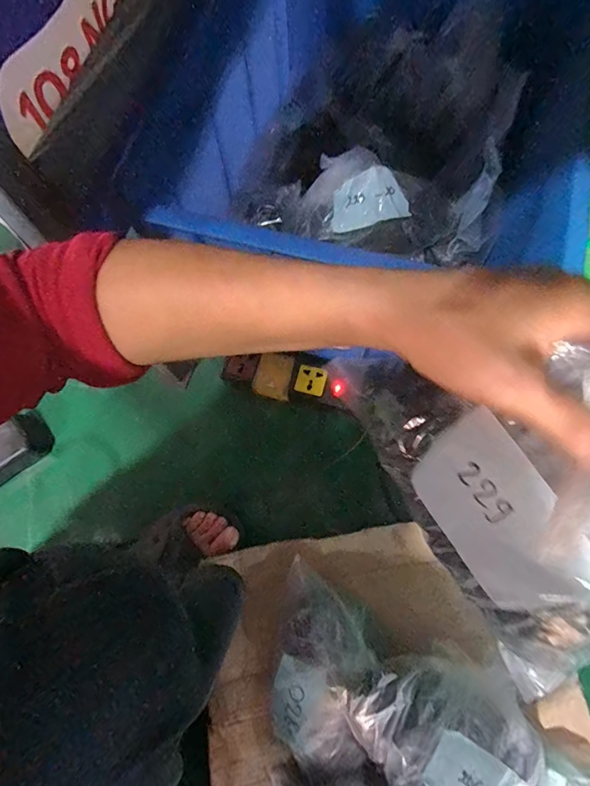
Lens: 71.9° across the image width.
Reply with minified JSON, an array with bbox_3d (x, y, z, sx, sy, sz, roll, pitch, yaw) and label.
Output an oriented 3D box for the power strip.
[{"bbox_3d":[-0.015,-0.020,0.588,0.175,0.032,0.058,6,74,4],"label":"power strip"}]

